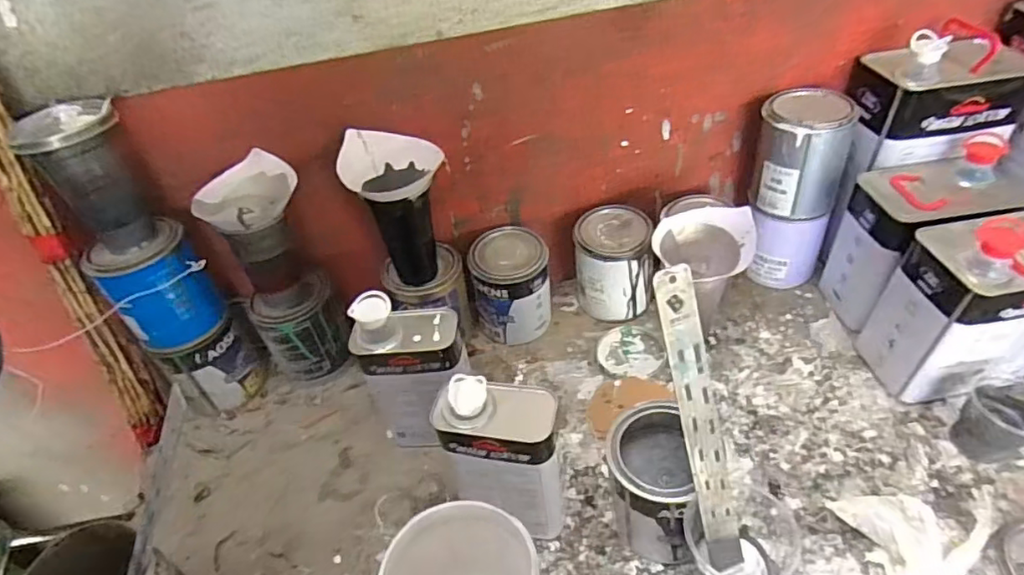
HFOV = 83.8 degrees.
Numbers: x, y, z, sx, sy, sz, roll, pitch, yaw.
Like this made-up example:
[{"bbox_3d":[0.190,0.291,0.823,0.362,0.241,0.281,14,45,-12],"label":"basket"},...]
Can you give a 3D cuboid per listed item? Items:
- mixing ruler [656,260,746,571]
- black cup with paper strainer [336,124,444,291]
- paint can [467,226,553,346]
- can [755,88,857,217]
[{"bbox_3d":[0.156,0.114,0.469,0.031,0.277,0.007,-18,16,-7],"label":"mixing ruler"},{"bbox_3d":[-0.133,-0.098,0.711,0.112,0.171,0.099,-2,45,6],"label":"black cup with paper strainer"},{"bbox_3d":[0.000,-0.002,0.805,0.105,0.140,0.101,-4,45,4],"label":"paint can"},{"bbox_3d":[0.378,-0.171,0.748,0.107,0.137,0.098,17,50,23],"label":"can"}]

